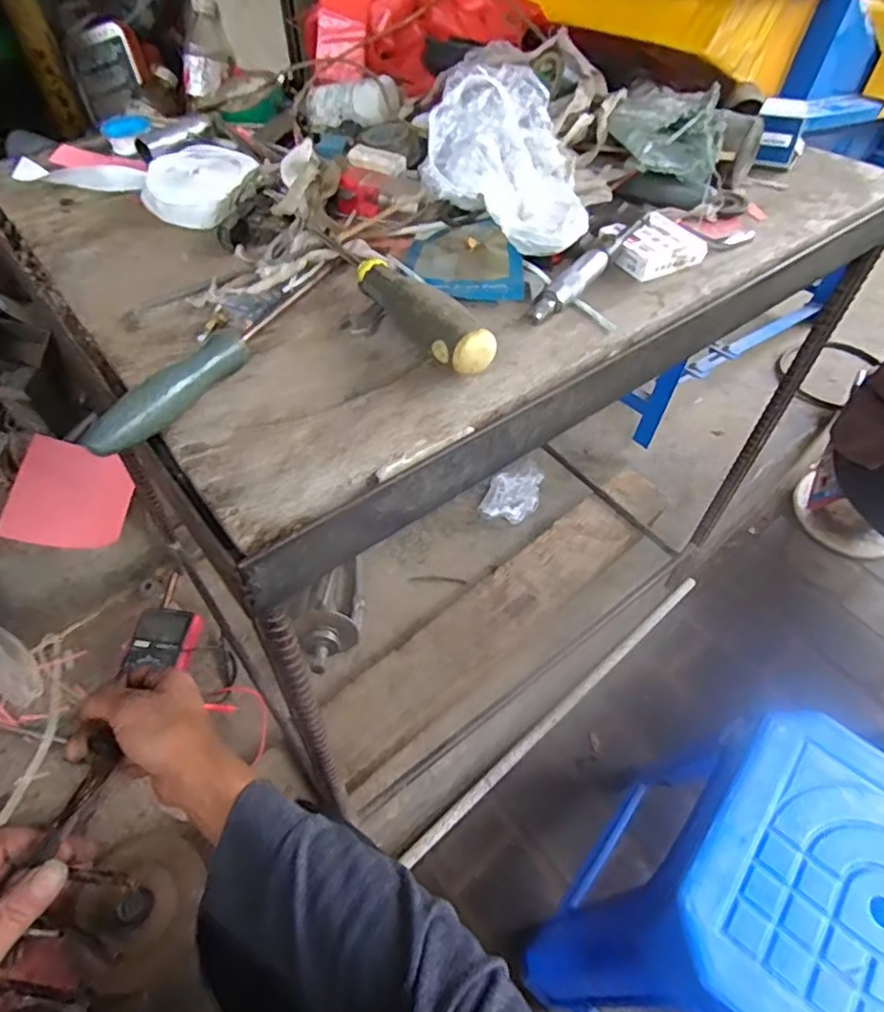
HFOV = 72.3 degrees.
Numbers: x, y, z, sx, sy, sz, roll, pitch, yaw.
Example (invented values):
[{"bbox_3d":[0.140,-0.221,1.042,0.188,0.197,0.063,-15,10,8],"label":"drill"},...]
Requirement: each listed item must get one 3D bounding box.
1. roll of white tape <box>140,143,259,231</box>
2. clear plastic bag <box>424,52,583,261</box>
[{"bbox_3d":[-0.189,-0.253,0.471,0.084,0.028,0.103,-10,52,-8],"label":"roll of white tape"},{"bbox_3d":[0.036,-0.224,0.386,0.091,0.066,0.123,-10,52,-8],"label":"clear plastic bag"}]

